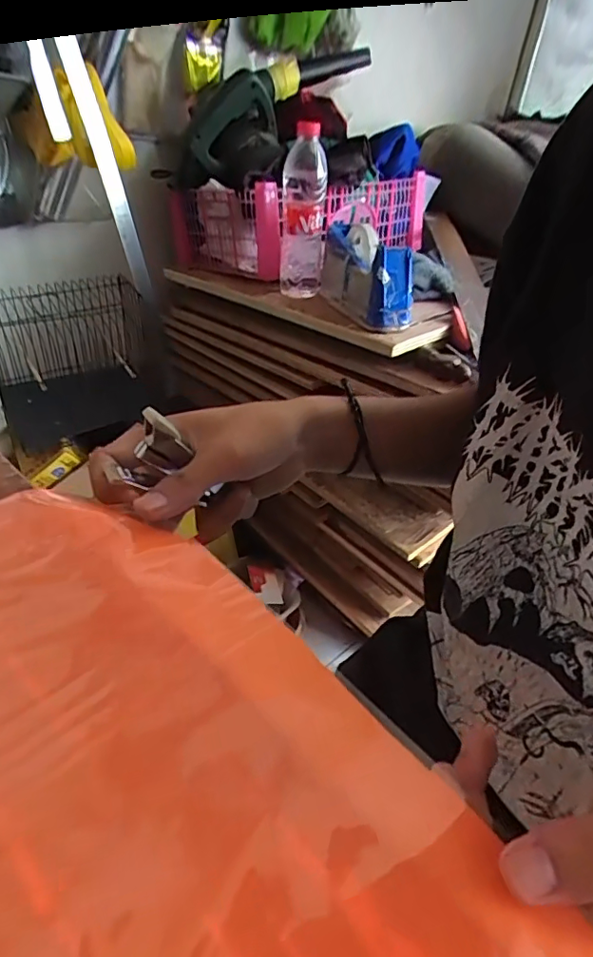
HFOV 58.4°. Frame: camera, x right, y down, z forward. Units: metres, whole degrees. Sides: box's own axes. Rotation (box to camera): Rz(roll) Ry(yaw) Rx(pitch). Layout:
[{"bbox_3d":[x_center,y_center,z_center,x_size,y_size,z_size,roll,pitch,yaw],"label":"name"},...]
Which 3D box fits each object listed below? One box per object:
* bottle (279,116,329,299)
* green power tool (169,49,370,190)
[{"bbox_3d":[0.012,-0.374,0.760,0.064,0.216,0.073,7,39,1],"label":"bottle"},{"bbox_3d":[-0.020,-0.584,0.818,0.129,0.116,0.355,35,72,31],"label":"green power tool"}]

